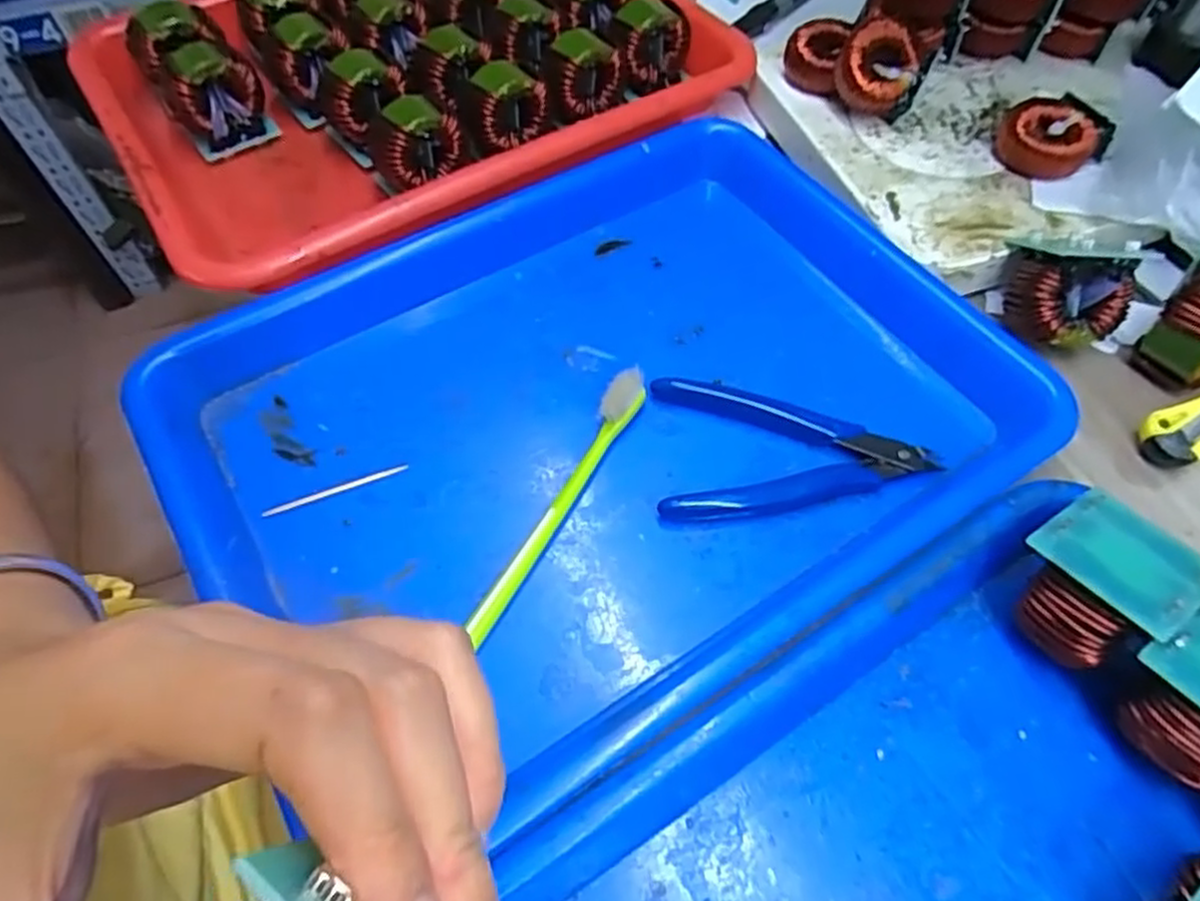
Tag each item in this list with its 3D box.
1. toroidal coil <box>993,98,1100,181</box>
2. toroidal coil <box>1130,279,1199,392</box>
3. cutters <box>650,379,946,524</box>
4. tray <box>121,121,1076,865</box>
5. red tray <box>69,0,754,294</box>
[{"bbox_3d":[0.227,-0.158,0.381,0.043,0.021,0.039,37,65,21],"label":"toroidal coil"},{"bbox_3d":[0.265,-0.053,0.328,0.033,0.041,0.029,-33,64,-19],"label":"toroidal coil"},{"bbox_3d":[0.082,-0.003,0.324,0.114,0.011,0.065,-2,58,-2],"label":"cutters"},{"bbox_3d":[-0.002,-0.019,0.327,0.330,0.034,0.253,-30,63,-18],"label":"tray"},{"bbox_3d":[-0.102,-0.223,0.435,0.337,0.046,0.246,-29,62,-17],"label":"red tray"}]

